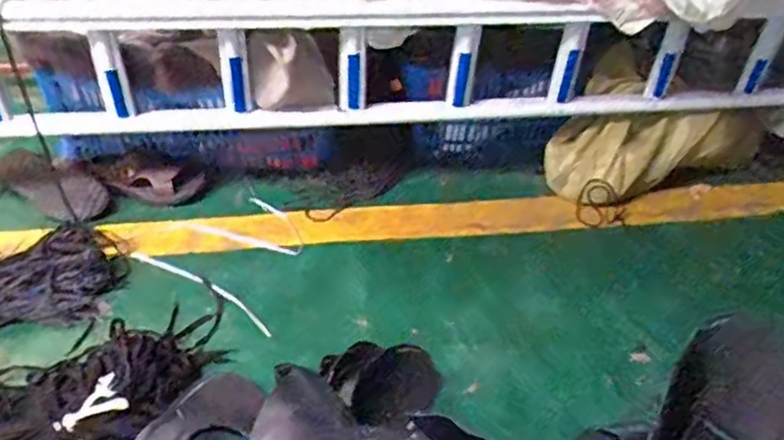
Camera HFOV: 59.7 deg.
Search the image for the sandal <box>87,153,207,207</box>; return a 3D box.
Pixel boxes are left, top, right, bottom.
[{"bbox_3d":[-0.513,-0.089,1.446,0.236,0.076,0.067,10,39,-16],"label":"sandal"}]

